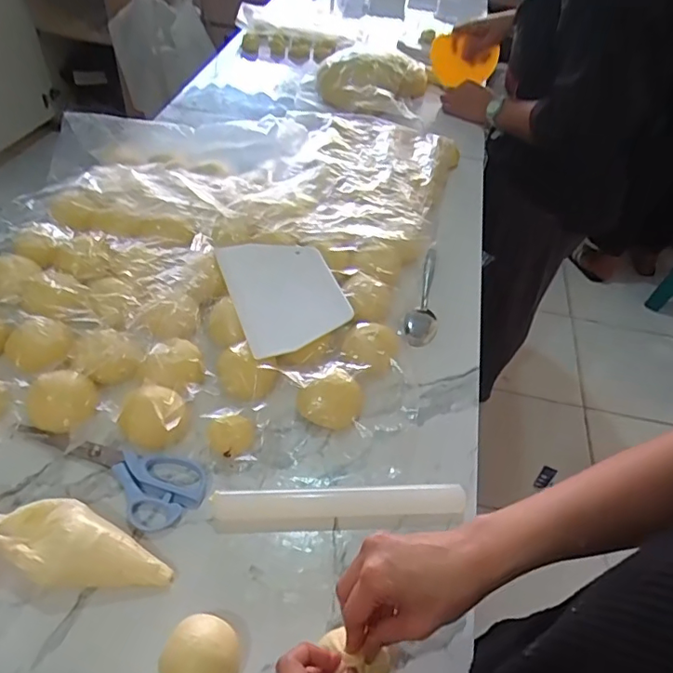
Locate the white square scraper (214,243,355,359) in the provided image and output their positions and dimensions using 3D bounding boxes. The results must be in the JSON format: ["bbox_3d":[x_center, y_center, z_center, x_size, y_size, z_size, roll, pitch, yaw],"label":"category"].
[{"bbox_3d":[-0.061,-0.055,0.644,0.124,0.010,0.172,-15,53,-17],"label":"white square scraper"}]

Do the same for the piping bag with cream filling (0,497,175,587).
[{"bbox_3d":[-0.222,0.159,0.431,0.177,0.046,0.061,8,46,2],"label":"piping bag with cream filling"}]

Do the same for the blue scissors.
[{"bbox_3d":[-0.212,0.130,0.496,0.179,0.014,0.067,10,46,4],"label":"blue scissors"}]

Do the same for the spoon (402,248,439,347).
[{"bbox_3d":[0.120,-0.045,0.712,0.039,0.035,0.174,16,47,9],"label":"spoon"}]

